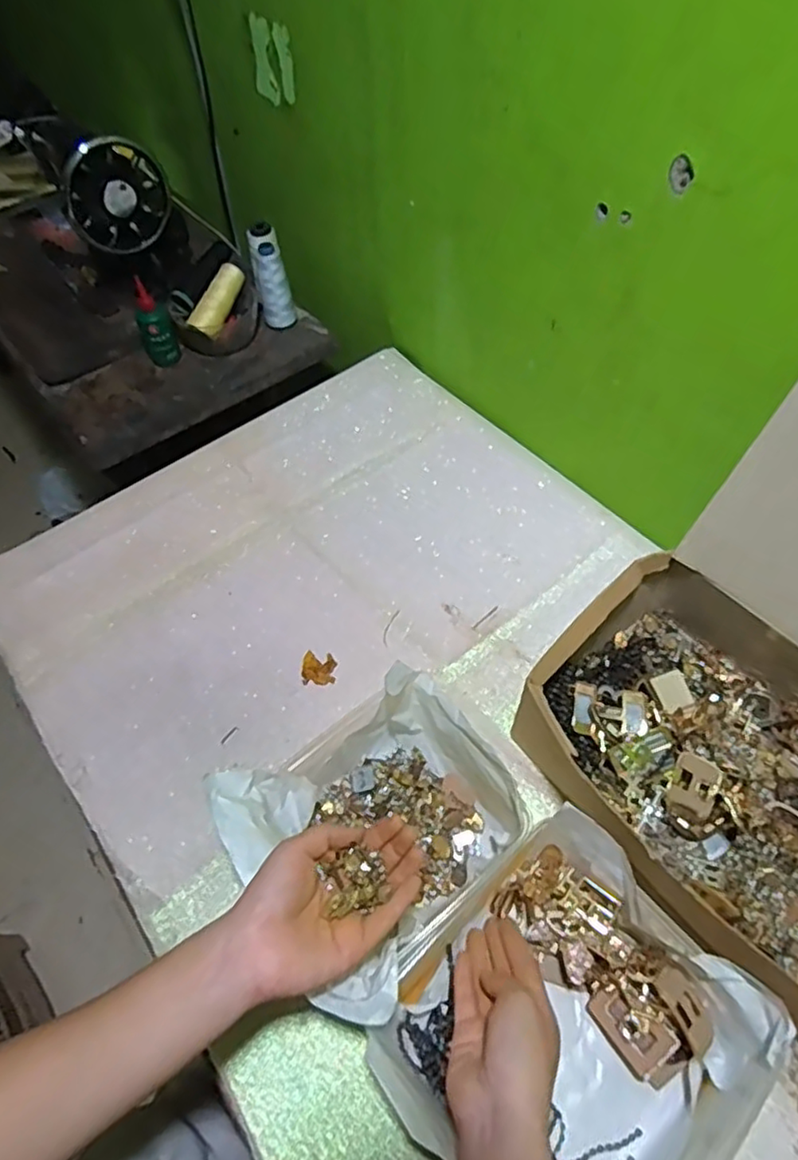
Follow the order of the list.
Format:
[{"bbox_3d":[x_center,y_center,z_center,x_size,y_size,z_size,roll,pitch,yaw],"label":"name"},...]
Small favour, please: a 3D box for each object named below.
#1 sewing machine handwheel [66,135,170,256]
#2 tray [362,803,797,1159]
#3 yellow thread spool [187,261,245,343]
[{"bbox_3d":[-0.375,-0.510,0.857,0.129,0.133,0.062,-16,57,-9],"label":"sewing machine handwheel"},{"bbox_3d":[0.115,0.302,0.422,0.208,0.081,0.208,-38,61,-20],"label":"tray"},{"bbox_3d":[-0.255,-0.392,0.905,0.035,0.034,0.110,24,81,19],"label":"yellow thread spool"}]

